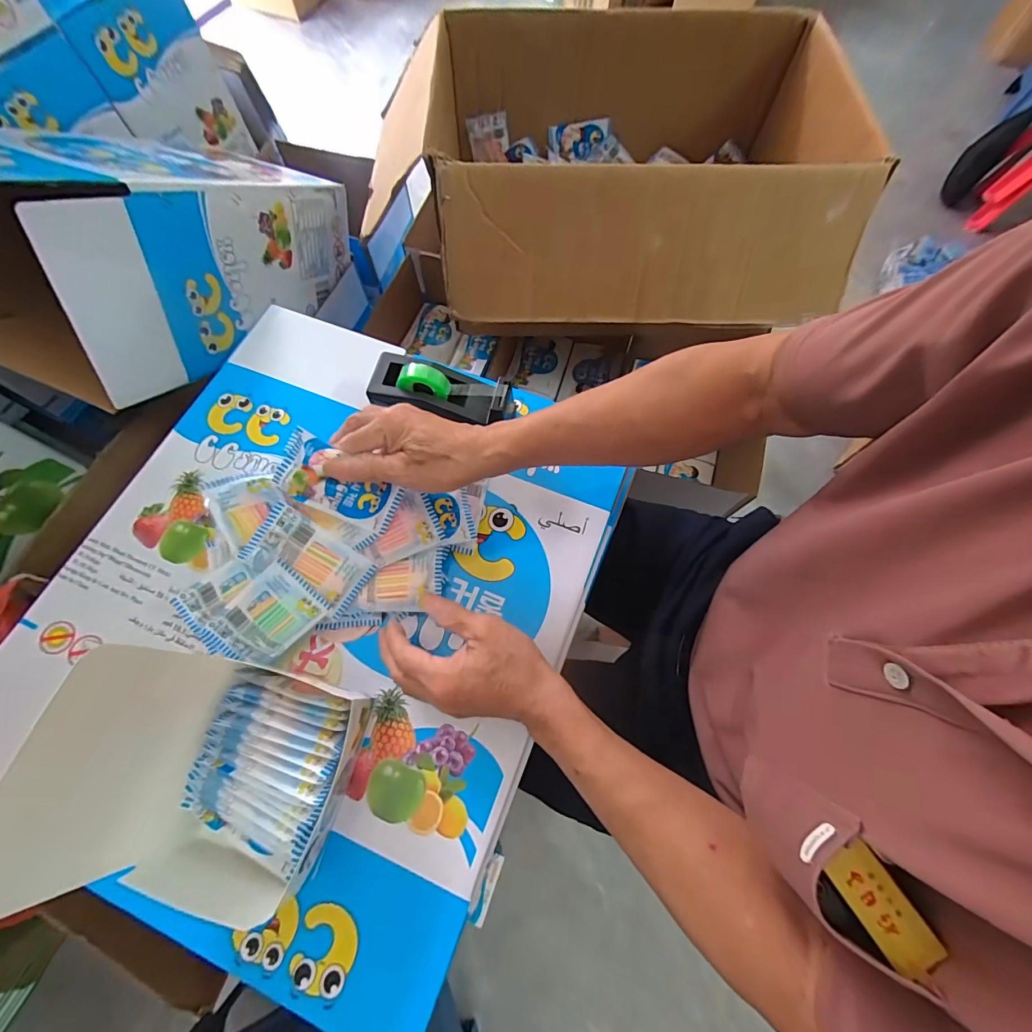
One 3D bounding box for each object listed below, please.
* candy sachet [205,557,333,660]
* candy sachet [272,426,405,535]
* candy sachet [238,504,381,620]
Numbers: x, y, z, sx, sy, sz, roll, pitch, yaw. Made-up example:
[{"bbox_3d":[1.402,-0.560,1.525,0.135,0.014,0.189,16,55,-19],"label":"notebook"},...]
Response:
[{"bbox_3d":[-0.225,0.091,0.398,0.096,0.005,0.064,-40,96,4],"label":"candy sachet"},{"bbox_3d":[-0.149,-0.027,0.377,0.099,0.009,0.056,27,104,-24],"label":"candy sachet"},{"bbox_3d":[-0.189,0.040,0.399,0.103,0.010,0.063,37,88,-9],"label":"candy sachet"}]

